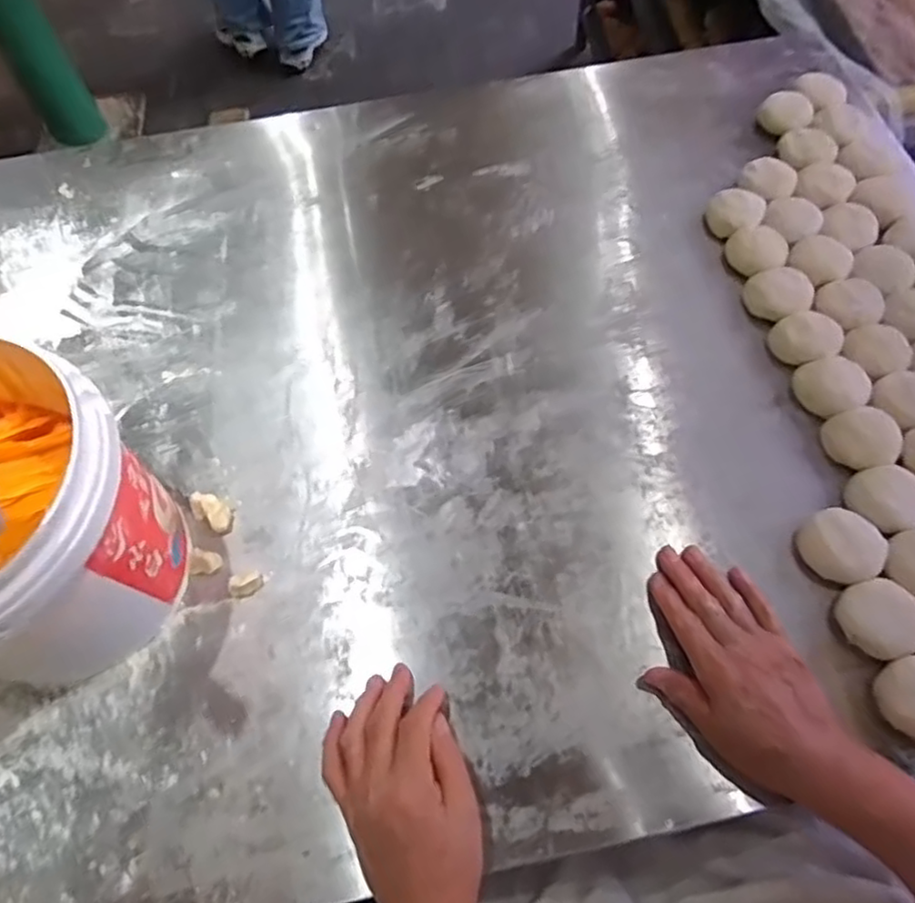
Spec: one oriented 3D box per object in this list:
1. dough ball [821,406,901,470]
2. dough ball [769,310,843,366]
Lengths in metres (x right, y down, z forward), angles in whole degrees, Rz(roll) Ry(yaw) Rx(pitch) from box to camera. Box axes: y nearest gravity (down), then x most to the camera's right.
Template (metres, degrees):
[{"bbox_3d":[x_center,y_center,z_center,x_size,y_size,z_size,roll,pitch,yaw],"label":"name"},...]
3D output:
[{"bbox_3d":[0.343,-0.011,0.569,0.050,0.029,0.054,-1,62,2],"label":"dough ball"},{"bbox_3d":[0.320,-0.103,0.614,0.052,0.026,0.049,-1,62,2],"label":"dough ball"}]

